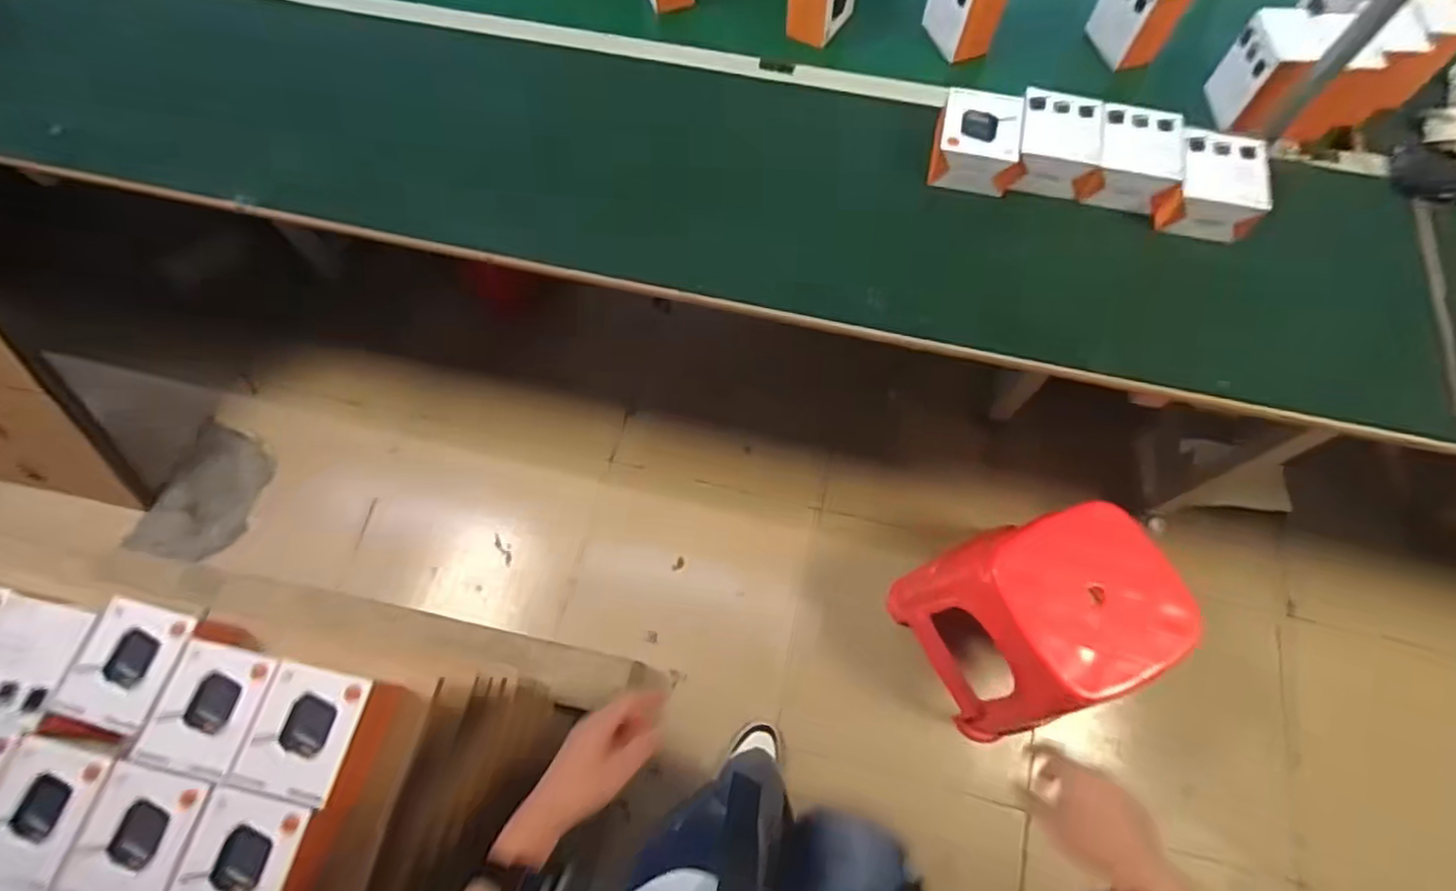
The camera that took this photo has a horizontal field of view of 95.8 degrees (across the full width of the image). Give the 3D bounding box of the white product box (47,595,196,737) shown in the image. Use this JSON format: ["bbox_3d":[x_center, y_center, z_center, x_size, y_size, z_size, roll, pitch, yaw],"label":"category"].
[{"bbox_3d":[-0.594,0.221,0.656,0.097,0.042,0.122,16,69,8],"label":"white product box"}]

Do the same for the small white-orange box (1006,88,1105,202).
[{"bbox_3d":[0.427,-0.390,0.857,0.100,0.060,0.125,11,69,6],"label":"small white-orange box"}]

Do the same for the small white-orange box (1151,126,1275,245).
[{"bbox_3d":[0.604,-0.325,0.824,0.109,0.069,0.104,16,69,8],"label":"small white-orange box"}]

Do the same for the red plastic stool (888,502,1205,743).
[{"bbox_3d":[0.511,0.294,1.132,0.287,0.412,0.318,-26,69,-9],"label":"red plastic stool"}]

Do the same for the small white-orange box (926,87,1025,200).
[{"bbox_3d":[0.326,-0.398,0.864,0.109,0.055,0.125,10,69,6],"label":"small white-orange box"}]

